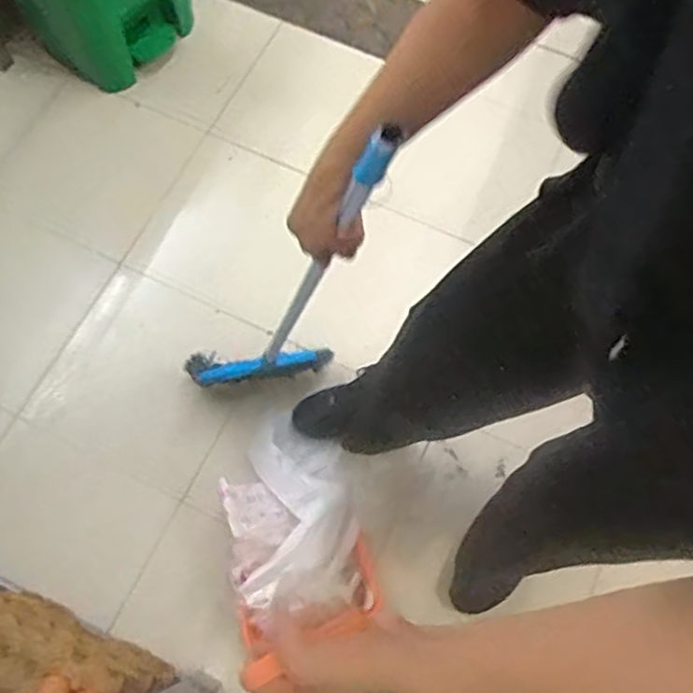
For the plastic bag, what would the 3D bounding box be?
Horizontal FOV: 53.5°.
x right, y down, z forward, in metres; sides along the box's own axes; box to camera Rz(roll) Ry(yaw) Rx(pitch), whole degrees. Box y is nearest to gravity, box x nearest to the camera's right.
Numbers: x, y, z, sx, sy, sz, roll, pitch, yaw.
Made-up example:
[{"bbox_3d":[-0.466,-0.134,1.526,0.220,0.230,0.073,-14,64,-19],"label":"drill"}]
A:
[{"bbox_3d":[-0.104,0.306,1.291,0.222,0.104,0.366,-10,69,-3],"label":"plastic bag"}]

